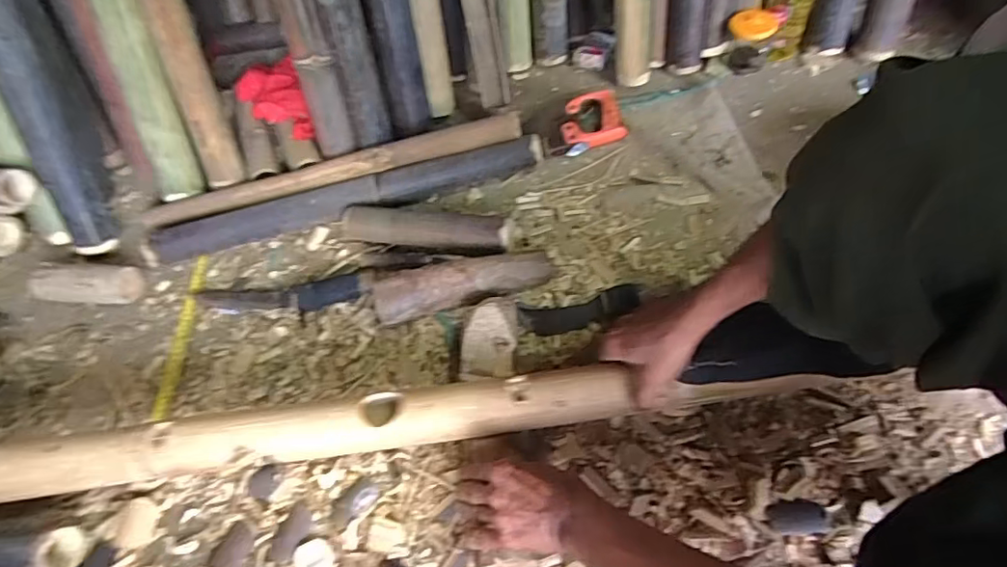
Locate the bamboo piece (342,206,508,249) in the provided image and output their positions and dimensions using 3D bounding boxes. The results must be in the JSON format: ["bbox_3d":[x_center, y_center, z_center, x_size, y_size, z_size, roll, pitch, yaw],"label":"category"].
[{"bbox_3d":[-0.120,-0.085,0.845,0.262,0.050,0.054,3,56,9],"label":"bamboo piece"}]

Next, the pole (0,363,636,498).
[{"bbox_3d":[-0.274,0.172,0.617,0.818,0.046,0.059,-7,56,-2],"label":"pole"}]

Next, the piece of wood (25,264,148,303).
[{"bbox_3d":[-0.659,0.001,0.869,0.169,0.071,0.056,-1,56,6],"label":"piece of wood"}]

